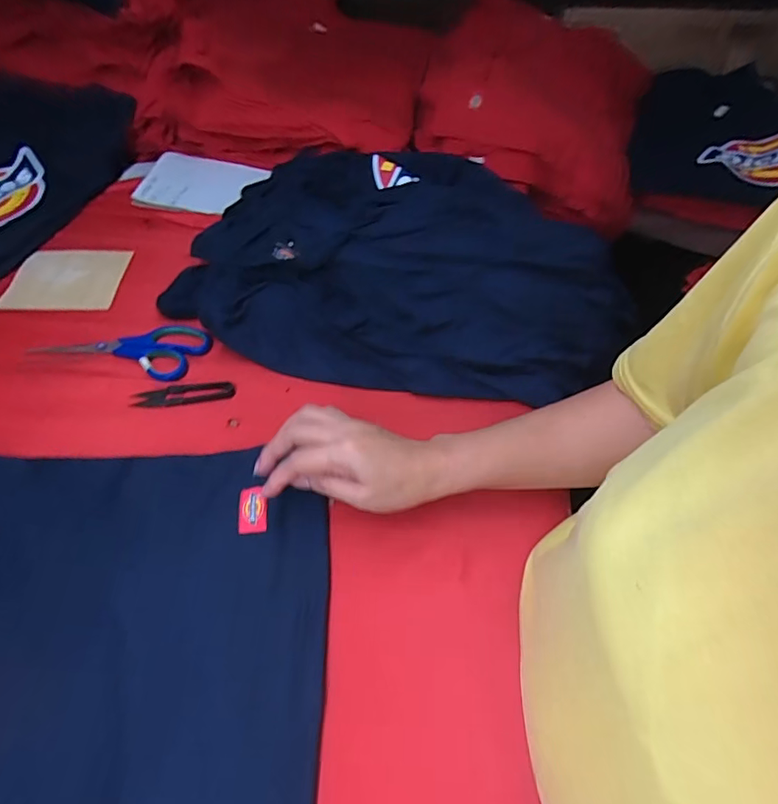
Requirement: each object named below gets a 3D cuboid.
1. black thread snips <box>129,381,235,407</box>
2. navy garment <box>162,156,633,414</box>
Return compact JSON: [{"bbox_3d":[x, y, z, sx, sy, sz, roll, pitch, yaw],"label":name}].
[{"bbox_3d":[-0.205,-0.008,0.507,0.098,0.007,0.024,-9,52,-3],"label":"black thread snips"},{"bbox_3d":[0.012,-0.185,0.598,0.500,0.082,0.372,5,52,7],"label":"navy garment"}]

